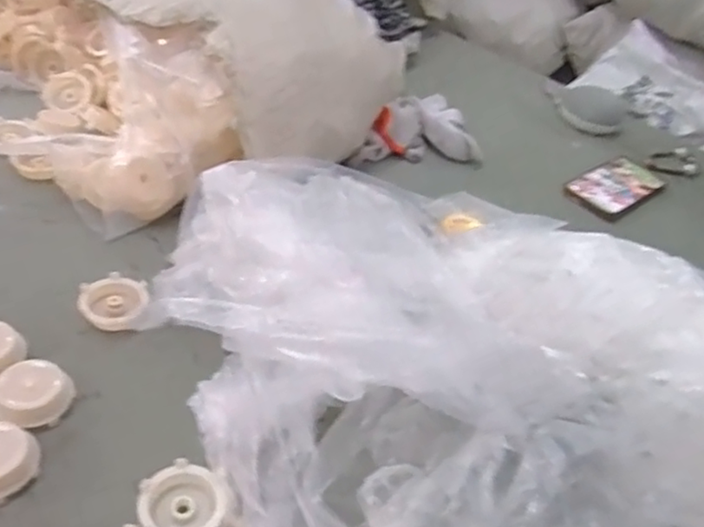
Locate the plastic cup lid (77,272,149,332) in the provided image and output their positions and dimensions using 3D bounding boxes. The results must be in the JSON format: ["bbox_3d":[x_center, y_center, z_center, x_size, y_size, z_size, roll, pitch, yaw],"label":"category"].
[{"bbox_3d":[-0.202,0.032,0.545,0.050,0.017,0.055,7,40,-6],"label":"plastic cup lid"}]

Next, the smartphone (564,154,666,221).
[{"bbox_3d":[0.354,-0.102,0.859,0.158,0.007,0.077,-27,61,-36],"label":"smartphone"}]

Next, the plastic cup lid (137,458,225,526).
[{"bbox_3d":[-0.111,0.156,0.422,0.052,0.016,0.050,7,40,-6],"label":"plastic cup lid"}]

